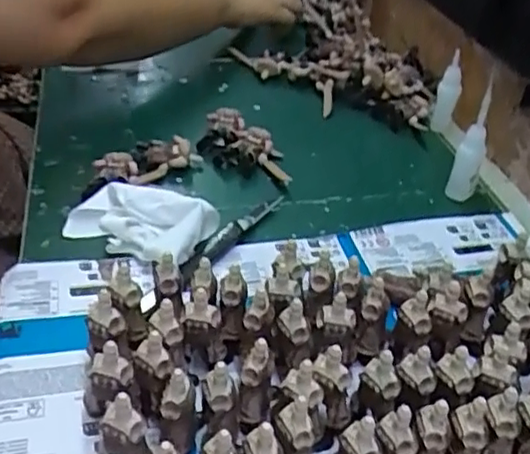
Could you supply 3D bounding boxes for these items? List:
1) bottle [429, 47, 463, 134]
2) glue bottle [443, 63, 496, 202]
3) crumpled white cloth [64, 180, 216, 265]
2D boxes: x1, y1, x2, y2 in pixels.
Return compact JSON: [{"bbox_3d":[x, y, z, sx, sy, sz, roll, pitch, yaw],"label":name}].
[{"bbox_3d":[0.189,-0.137,0.666,0.023,0.085,0.023,12,37,10],"label":"bottle"},{"bbox_3d":[0.180,-0.074,0.557,0.023,0.114,0.027,18,39,18],"label":"glue bottle"},{"bbox_3d":[-0.097,-0.006,0.496,0.105,0.033,0.057,16,38,15],"label":"crumpled white cloth"}]

